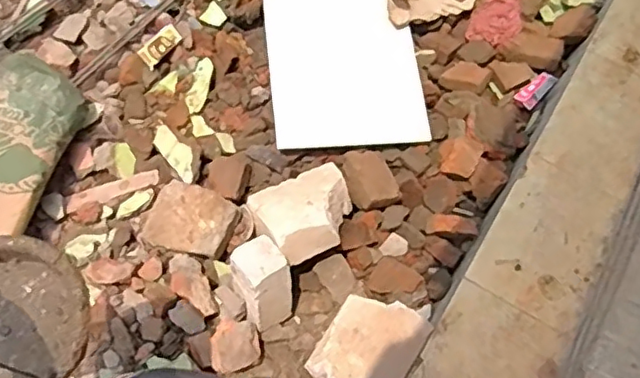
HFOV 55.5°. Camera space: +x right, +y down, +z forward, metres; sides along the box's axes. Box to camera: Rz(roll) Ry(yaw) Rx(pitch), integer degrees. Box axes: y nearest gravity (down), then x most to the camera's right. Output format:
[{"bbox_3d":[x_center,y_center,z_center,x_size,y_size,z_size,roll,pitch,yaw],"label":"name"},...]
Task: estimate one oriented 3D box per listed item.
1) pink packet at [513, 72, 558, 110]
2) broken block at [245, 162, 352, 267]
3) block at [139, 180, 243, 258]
[{"bbox_3d":[0.615,-0.282,1.726,0.135,0.019,0.065,-39,71,-19],"label":"pink packet"},{"bbox_3d":[-0.036,0.057,1.489,0.252,0.105,0.222,-25,35,-15],"label":"broken block"},{"bbox_3d":[-0.316,0.073,1.478,0.216,0.070,0.170,21,67,7],"label":"block"}]

